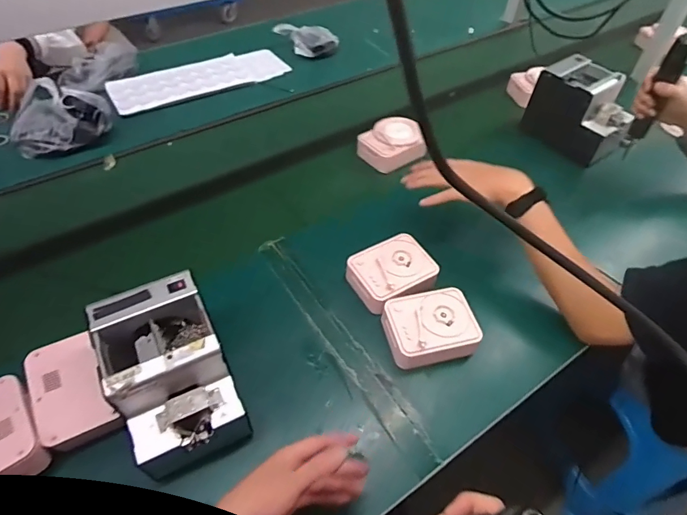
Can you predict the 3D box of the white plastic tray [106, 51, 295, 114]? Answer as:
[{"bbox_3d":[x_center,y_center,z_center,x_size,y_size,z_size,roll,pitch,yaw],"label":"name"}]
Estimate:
[{"bbox_3d":[-0.358,-0.455,1.144,0.435,0.019,0.162,-20,53,-18],"label":"white plastic tray"}]

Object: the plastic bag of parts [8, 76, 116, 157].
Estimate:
[{"bbox_3d":[-0.606,-0.291,0.943,0.186,0.091,0.148,1,49,-1],"label":"plastic bag of parts"}]

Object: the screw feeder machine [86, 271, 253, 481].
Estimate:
[{"bbox_3d":[-0.207,0.142,0.547,0.120,0.143,0.168,-22,54,-20],"label":"screw feeder machine"}]

